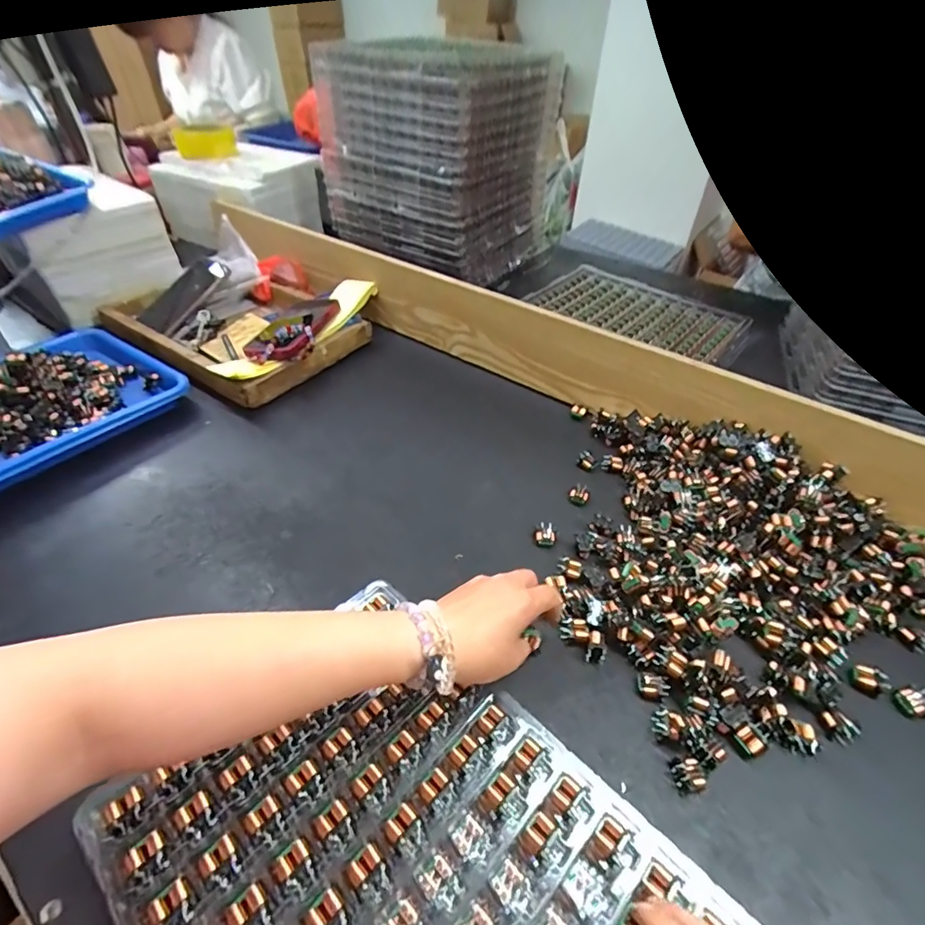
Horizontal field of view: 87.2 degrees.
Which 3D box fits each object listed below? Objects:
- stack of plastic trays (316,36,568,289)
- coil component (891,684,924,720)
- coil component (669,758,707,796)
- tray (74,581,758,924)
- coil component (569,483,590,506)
[{"bbox_3d":[-0.041,-0.568,0.912,0.338,0.305,0.308,28,48,25],"label":"stack of plastic trays"},{"bbox_3d":[0.359,0.191,0.387,0.021,0.018,0.022,-10,43,-15],"label":"coil component"},{"bbox_3d":[0.159,0.220,0.343,0.018,0.013,0.020,-7,42,-11],"label":"coil component"},{"bbox_3d":[-0.024,0.245,0.277,0.316,0.016,0.236,34,50,30],"label":"tray"},{"bbox_3d":[0.131,0.036,0.541,0.022,0.017,0.016,16,43,13],"label":"coil component"}]

